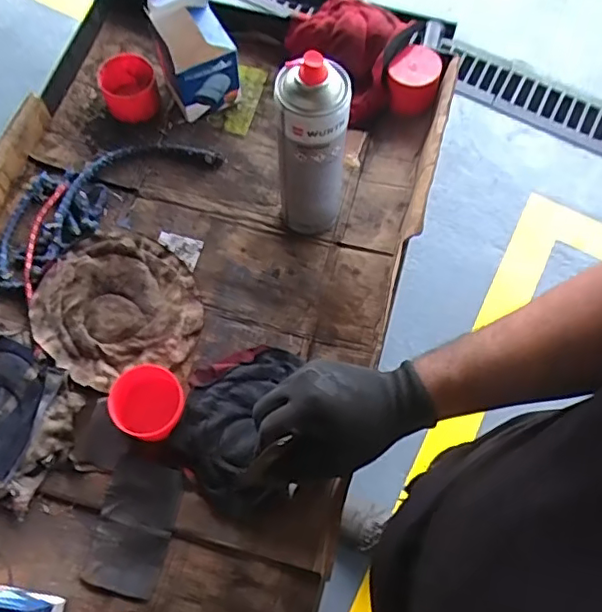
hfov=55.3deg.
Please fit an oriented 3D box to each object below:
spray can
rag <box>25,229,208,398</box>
[{"bbox_3d":[0.011,-0.146,0.562,0.062,0.216,0.057,1,68,-3],"label":"spray can"},{"bbox_3d":[-0.196,-0.001,0.612,0.164,0.018,0.161,-20,71,-10],"label":"rag"}]

